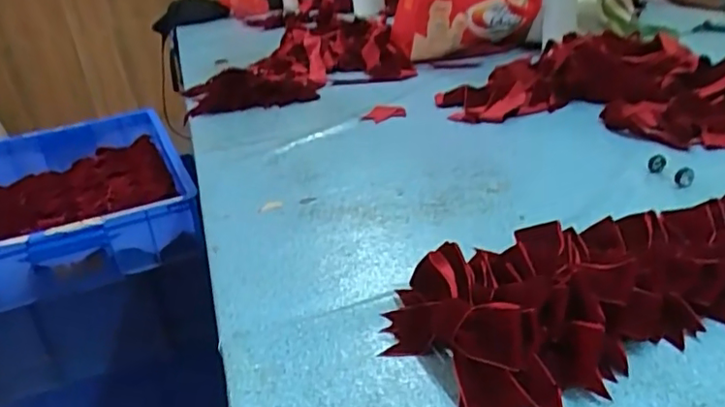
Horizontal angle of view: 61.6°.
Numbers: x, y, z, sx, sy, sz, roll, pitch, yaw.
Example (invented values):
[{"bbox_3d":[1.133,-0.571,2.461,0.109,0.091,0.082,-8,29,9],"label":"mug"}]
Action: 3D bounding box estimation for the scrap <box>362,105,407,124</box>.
[{"bbox_3d":[0.036,-0.149,1.004,0.070,0.020,0.033,-11,25,-8],"label":"scrap"}]

